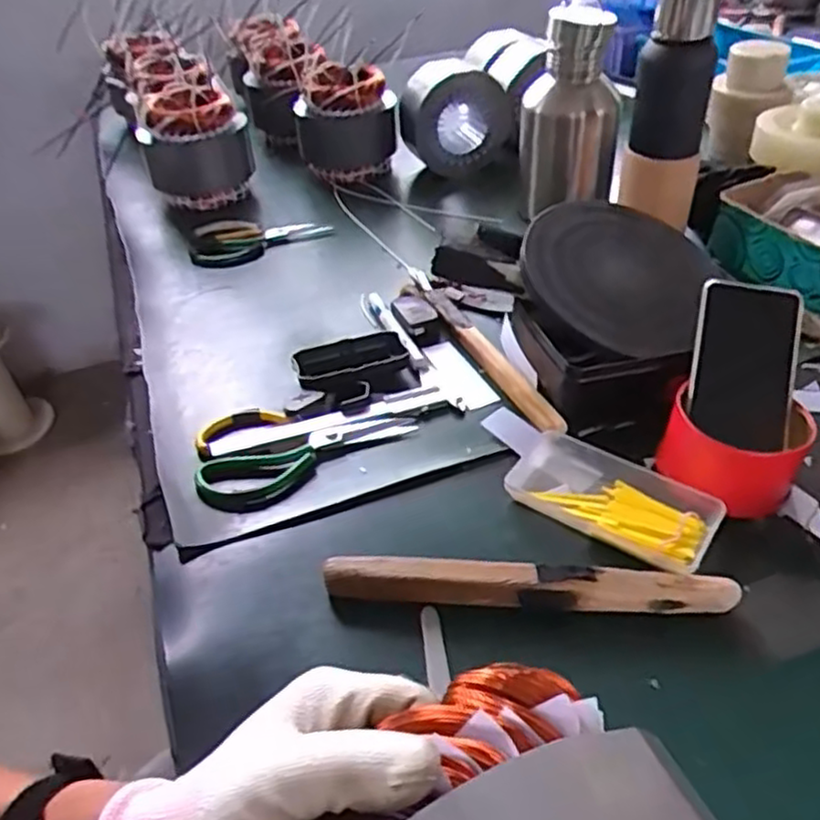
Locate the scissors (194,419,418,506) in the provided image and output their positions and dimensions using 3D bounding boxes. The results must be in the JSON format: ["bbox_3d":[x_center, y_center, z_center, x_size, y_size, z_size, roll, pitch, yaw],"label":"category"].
[{"bbox_3d":[-0.085,0.042,0.620,0.190,0.006,0.053,-17,42,-15],"label":"scissors"}]

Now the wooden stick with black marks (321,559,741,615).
[{"bbox_3d":[0.081,0.123,0.504,0.275,0.028,0.022,1,40,5],"label":"wooden stick with black marks"}]

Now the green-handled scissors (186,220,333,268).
[{"bbox_3d":[-0.193,-0.225,0.948,0.178,0.014,0.098,-8,40,-5],"label":"green-handled scissors"}]

